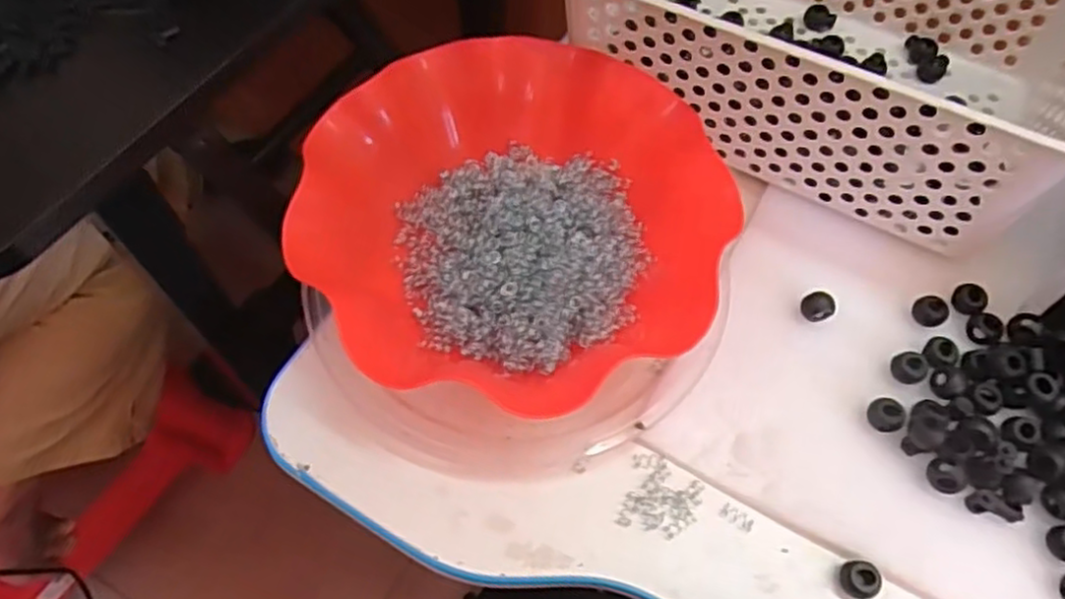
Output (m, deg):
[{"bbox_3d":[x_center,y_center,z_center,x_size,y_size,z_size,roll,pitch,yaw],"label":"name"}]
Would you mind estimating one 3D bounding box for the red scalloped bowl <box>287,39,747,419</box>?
[{"bbox_3d":[-0.009,-0.043,0.382,0.225,0.057,0.220,1,61,-1],"label":"red scalloped bowl"}]

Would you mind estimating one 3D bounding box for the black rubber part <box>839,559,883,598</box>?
[{"bbox_3d":[0.157,0.133,0.332,0.020,0.010,0.017,-6,62,-5],"label":"black rubber part"}]

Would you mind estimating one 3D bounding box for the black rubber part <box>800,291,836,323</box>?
[{"bbox_3d":[0.158,0.004,0.388,0.015,0.009,0.017,-36,68,-19],"label":"black rubber part"}]

